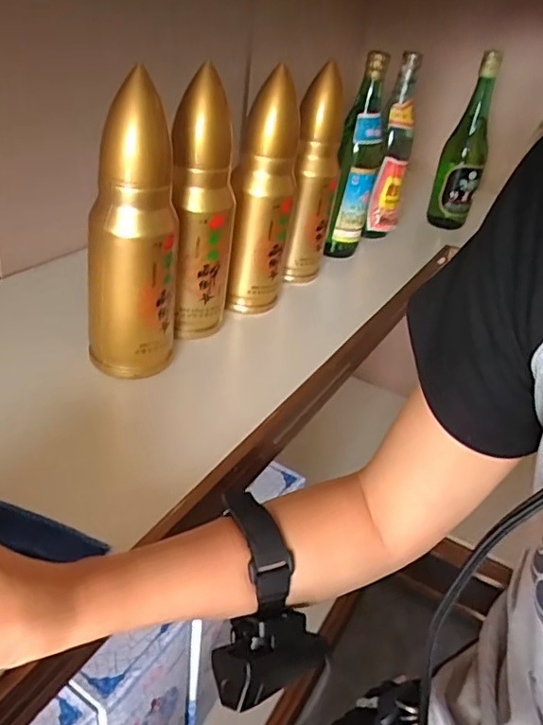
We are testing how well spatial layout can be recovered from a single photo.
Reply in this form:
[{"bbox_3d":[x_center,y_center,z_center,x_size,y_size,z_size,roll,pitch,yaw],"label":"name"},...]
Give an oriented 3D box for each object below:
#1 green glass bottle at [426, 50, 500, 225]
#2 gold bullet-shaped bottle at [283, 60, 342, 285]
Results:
[{"bbox_3d":[0.313,-0.346,0.940,0.070,0.268,0.070,15,33,10],"label":"green glass bottle"},{"bbox_3d":[0.051,-0.205,0.678,0.046,0.230,0.048,15,33,10],"label":"gold bullet-shaped bottle"}]

